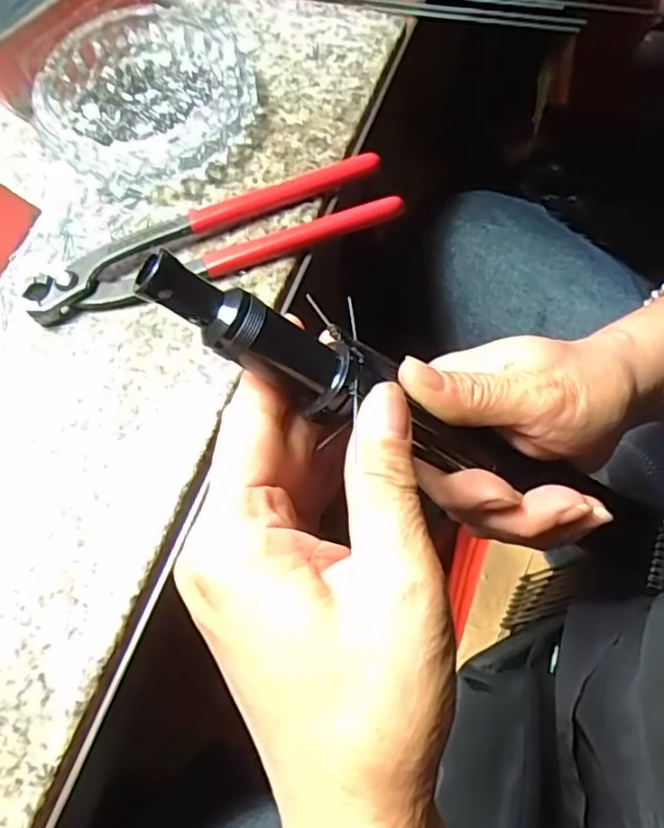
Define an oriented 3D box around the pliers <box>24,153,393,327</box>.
[{"bbox_3d":[-0.064,-0.094,0.323,0.193,0.023,0.046,-17,66,-3],"label":"pliers"}]

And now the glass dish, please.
[{"bbox_3d":[-0.109,-0.186,0.358,0.122,0.026,0.126,-2,66,4],"label":"glass dish"}]

